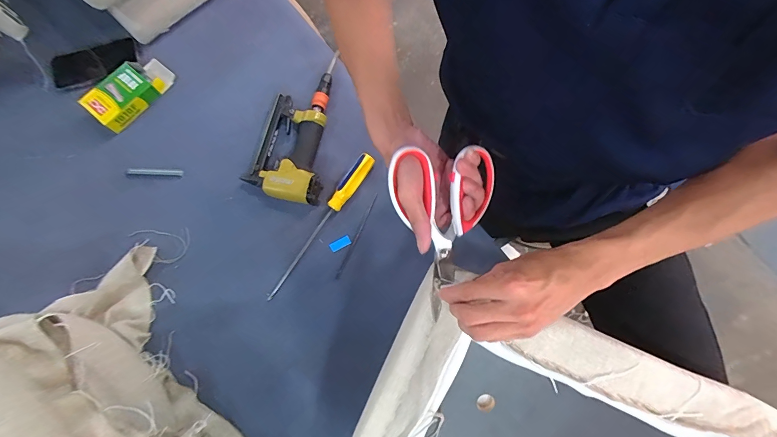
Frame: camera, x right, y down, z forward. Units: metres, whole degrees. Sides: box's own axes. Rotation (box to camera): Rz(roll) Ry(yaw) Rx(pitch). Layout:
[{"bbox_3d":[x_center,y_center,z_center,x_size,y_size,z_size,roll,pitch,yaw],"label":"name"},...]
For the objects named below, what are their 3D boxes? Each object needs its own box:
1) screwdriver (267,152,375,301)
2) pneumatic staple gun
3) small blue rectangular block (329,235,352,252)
[{"bbox_3d":[-0.119,0.007,0.618,0.035,0.027,0.291,34,78,8],"label":"screwdriver"},{"bbox_3d":[-0.168,-0.170,0.655,0.131,0.045,0.287,8,75,2],"label":"pneumatic staple gun"},{"bbox_3d":[-0.083,0.043,0.622,0.036,0.004,0.017,-29,77,-8],"label":"small blue rectangular block"}]

